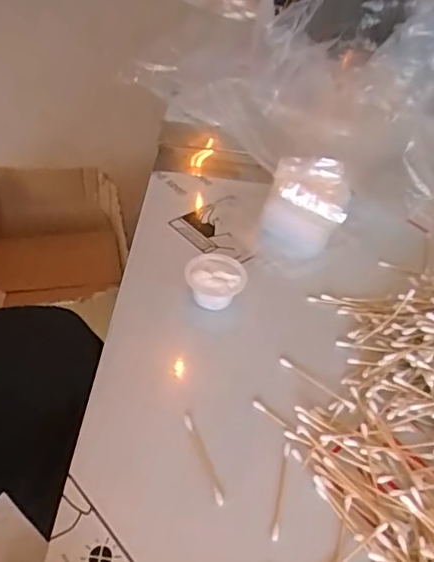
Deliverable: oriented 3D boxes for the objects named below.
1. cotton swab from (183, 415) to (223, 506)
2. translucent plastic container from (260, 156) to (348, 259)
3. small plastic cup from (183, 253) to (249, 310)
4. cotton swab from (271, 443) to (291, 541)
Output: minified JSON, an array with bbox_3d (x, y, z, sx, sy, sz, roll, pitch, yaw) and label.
[{"bbox_3d":[-0.010,0.126,0.401,0.007,0.004,0.071,-12,47,-19],"label":"cotton swab"},{"bbox_3d":[0.097,-0.084,0.604,0.086,0.052,0.131,14,44,7],"label":"translucent plastic container"},{"bbox_3d":[-0.002,0.003,0.514,0.053,0.034,0.048,18,45,11],"label":"small plastic cup"},{"bbox_3d":[0.045,0.144,0.388,0.005,0.004,0.070,12,44,5],"label":"cotton swab"}]

